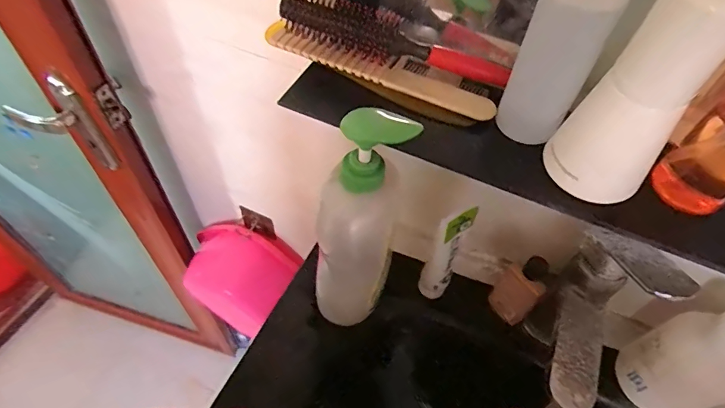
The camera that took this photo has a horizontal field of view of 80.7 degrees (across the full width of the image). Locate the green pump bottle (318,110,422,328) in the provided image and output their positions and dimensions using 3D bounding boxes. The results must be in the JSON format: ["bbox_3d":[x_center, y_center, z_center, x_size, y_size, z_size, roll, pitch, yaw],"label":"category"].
[{"bbox_3d":[-0.005,0.031,0.384,0.074,0.242,0.065,5,53,1],"label":"green pump bottle"}]

